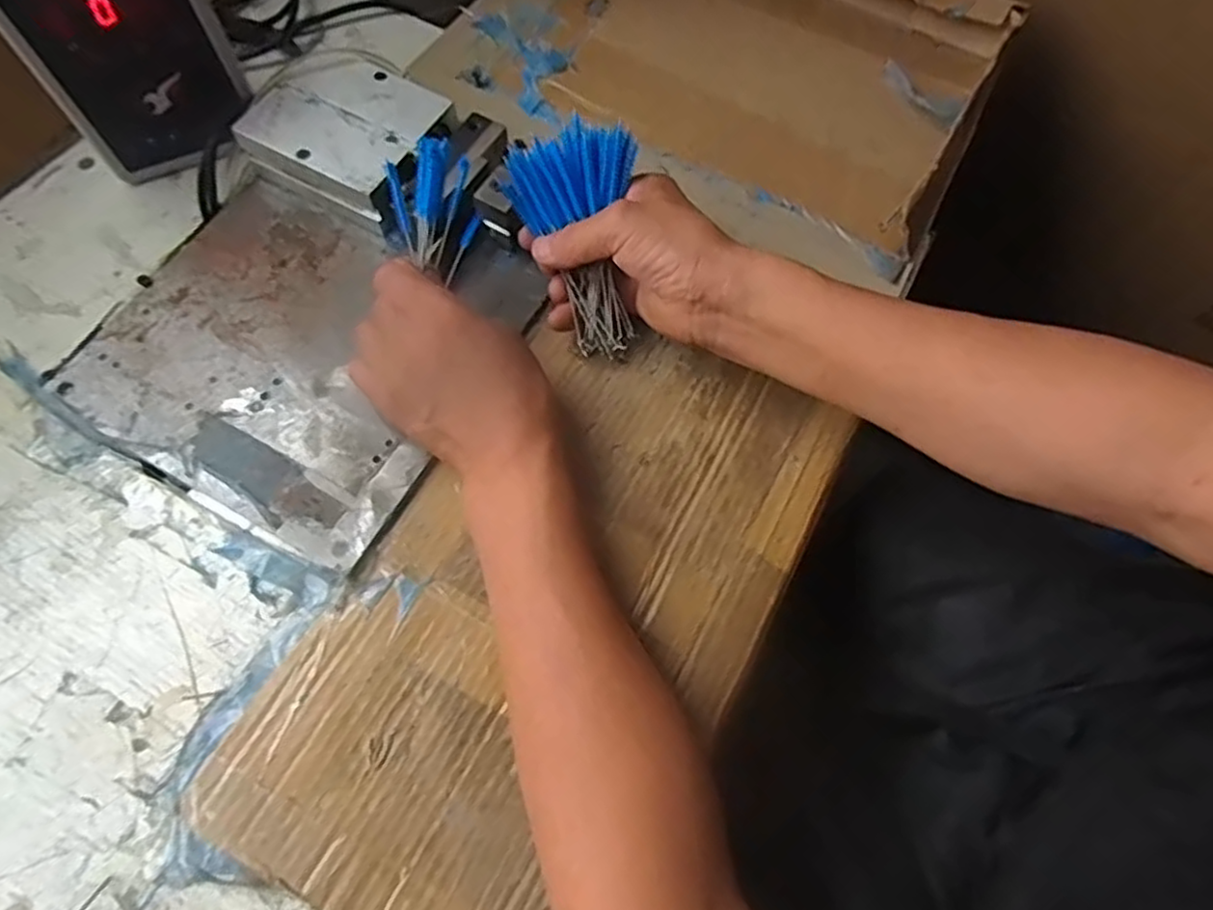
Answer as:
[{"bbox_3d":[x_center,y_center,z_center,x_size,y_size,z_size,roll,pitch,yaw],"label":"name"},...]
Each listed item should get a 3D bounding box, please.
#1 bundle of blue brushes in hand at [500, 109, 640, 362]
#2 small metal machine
[{"bbox_3d":[-0.012,-0.126,0.424,0.073,0.040,0.132,-20,111,-10],"label":"bundle of blue brushes in hand"},{"bbox_3d":[-0.139,-0.199,0.479,0.193,0.049,0.107,25,68,9],"label":"small metal machine"}]

